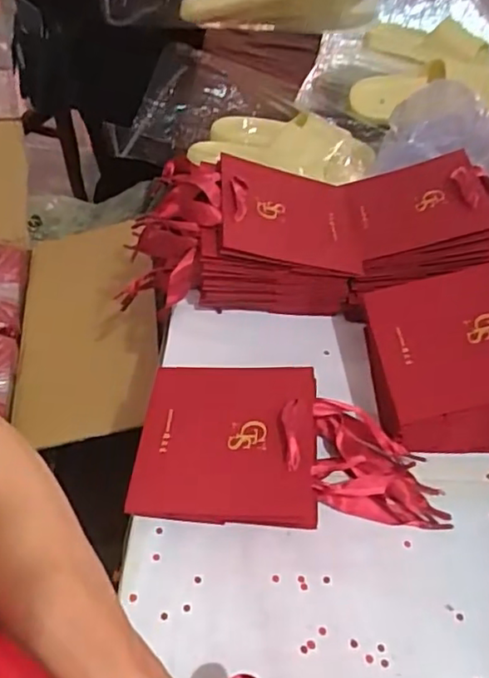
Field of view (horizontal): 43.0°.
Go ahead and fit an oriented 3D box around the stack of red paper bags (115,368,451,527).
[{"bbox_3d":[0.035,0.086,0.507,0.235,0.043,0.136,5,48,0],"label":"stack of red paper bags"}]

